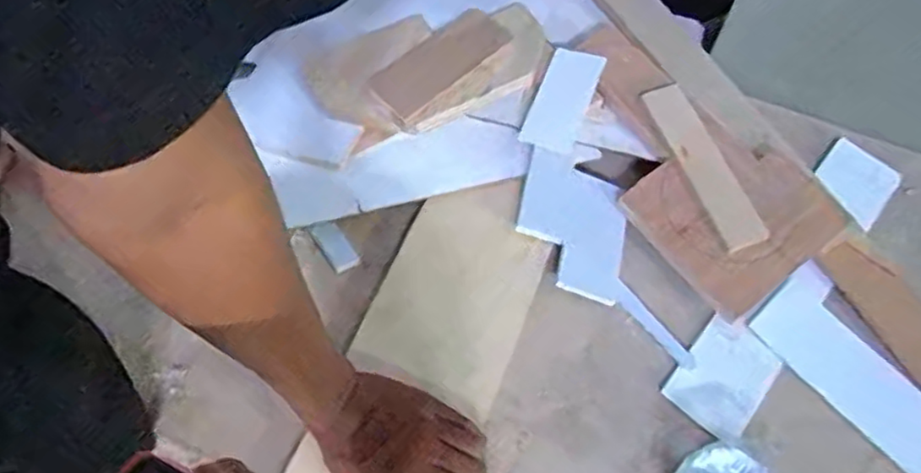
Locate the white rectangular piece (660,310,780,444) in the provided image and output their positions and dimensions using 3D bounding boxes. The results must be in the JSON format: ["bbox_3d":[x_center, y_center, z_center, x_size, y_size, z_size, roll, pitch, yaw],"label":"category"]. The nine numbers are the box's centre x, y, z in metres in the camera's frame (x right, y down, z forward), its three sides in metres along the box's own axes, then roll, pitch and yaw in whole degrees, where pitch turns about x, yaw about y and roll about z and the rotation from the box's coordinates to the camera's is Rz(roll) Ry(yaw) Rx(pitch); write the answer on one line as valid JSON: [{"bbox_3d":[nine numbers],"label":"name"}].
[{"bbox_3d":[0.226,0.119,0.553,0.068,0.009,0.094,36,69,17],"label":"white rectangular piece"}]

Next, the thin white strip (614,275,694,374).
[{"bbox_3d":[0.171,0.080,0.580,0.016,0.004,0.098,-34,68,-15],"label":"thin white strip"}]

